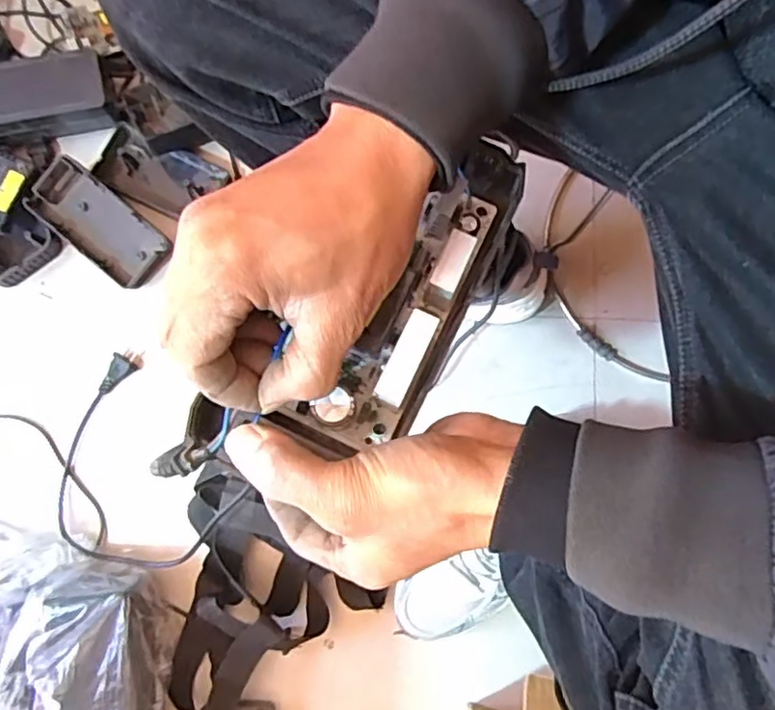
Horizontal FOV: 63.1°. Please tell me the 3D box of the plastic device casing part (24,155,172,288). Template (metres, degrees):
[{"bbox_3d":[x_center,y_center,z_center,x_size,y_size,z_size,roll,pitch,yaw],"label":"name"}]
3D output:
[{"bbox_3d":[-0.357,-0.163,0.781,0.171,0.043,0.083,38,83,7],"label":"plastic device casing part"}]

